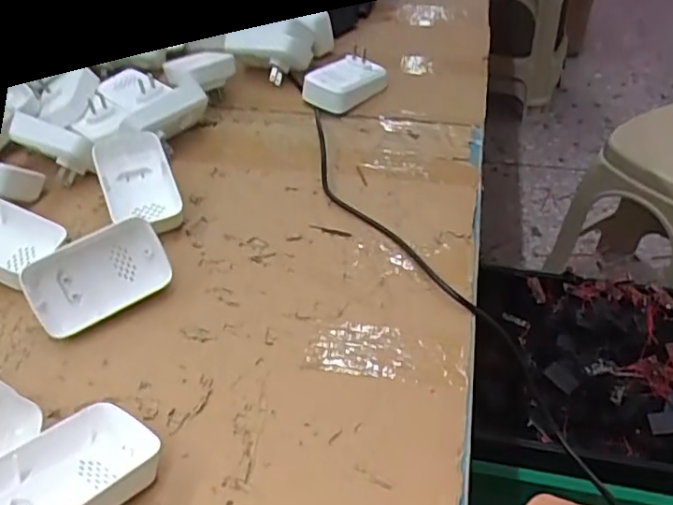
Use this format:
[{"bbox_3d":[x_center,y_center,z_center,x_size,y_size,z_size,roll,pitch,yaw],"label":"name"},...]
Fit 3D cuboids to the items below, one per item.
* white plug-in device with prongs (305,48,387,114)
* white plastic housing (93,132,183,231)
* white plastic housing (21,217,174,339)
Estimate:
[{"bbox_3d":[0.009,-0.183,0.677,0.081,0.033,0.052,-32,49,-29],"label":"white plug-in device with prongs"},{"bbox_3d":[-0.173,-0.060,0.550,0.060,0.034,0.104,-16,64,-19],"label":"white plastic housing"},{"bbox_3d":[-0.176,0.017,0.467,0.096,0.018,0.060,-28,91,-22],"label":"white plastic housing"}]

